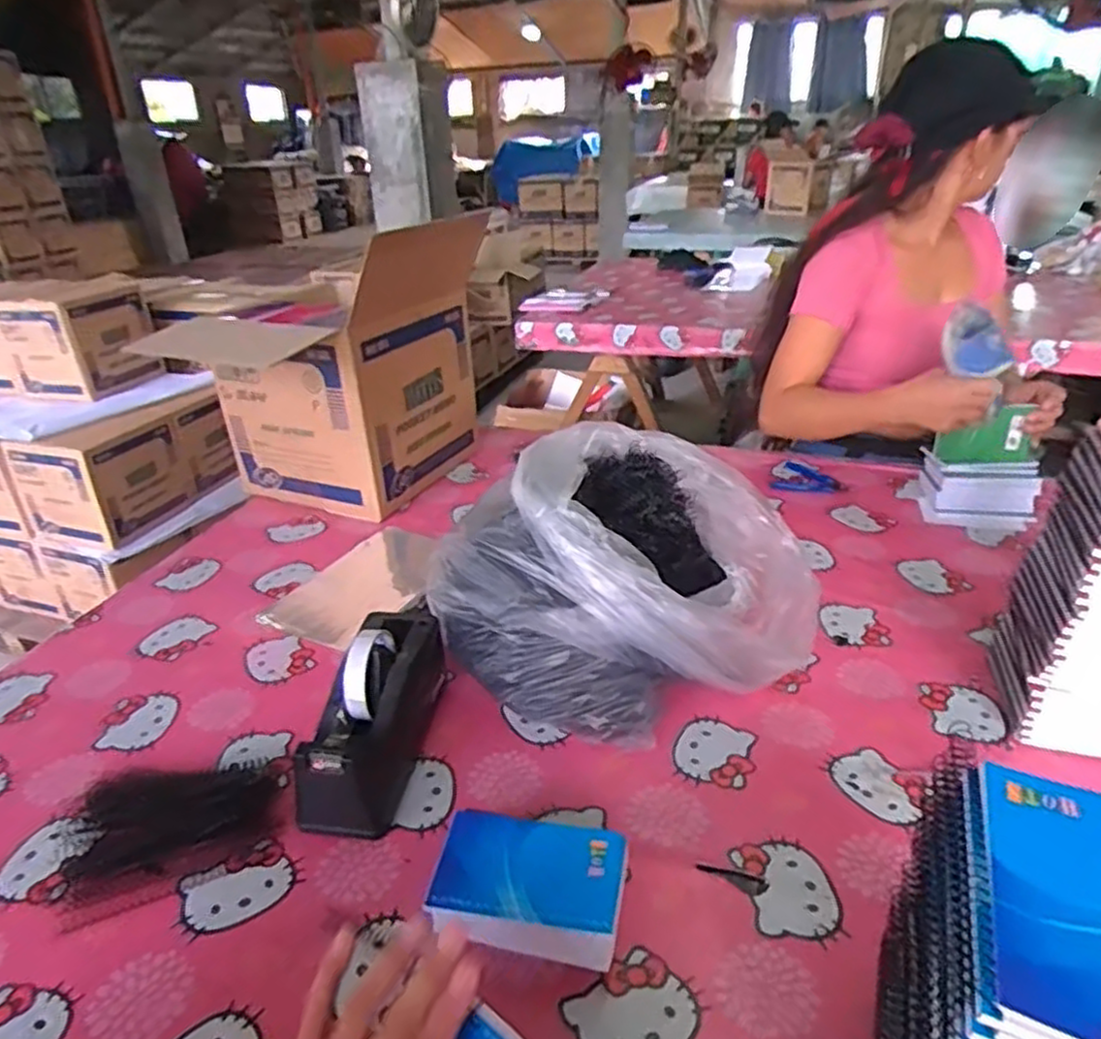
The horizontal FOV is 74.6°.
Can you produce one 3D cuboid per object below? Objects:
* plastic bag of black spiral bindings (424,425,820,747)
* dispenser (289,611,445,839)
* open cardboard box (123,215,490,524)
[{"bbox_3d":[0.084,0.055,0.775,0.368,0.220,0.333,13,32,25],"label":"plastic bag of black spiral bindings"},{"bbox_3d":[-0.162,0.171,0.661,0.079,0.110,0.210,1,28,9],"label":"dispenser"},{"bbox_3d":[-0.328,-0.239,1.161,0.343,0.388,0.325,10,31,23],"label":"open cardboard box"}]

